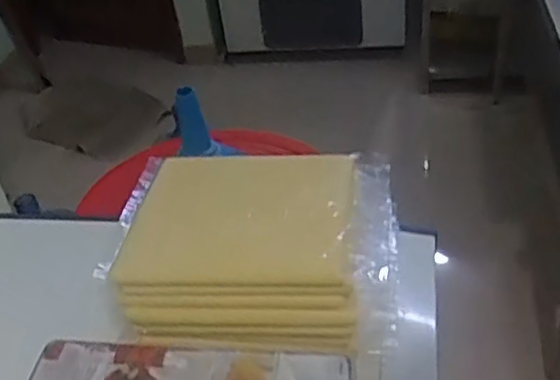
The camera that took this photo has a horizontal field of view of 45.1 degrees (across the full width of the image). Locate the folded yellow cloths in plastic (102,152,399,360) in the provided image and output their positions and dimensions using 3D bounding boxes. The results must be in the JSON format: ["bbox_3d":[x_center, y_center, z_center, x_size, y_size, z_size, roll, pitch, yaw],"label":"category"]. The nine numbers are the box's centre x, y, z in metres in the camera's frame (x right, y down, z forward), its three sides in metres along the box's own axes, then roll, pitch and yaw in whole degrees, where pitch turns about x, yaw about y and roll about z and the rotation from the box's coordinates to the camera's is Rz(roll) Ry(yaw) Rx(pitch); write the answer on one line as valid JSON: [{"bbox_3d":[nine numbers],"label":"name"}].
[{"bbox_3d":[-0.018,0.058,0.740,0.270,0.110,0.199,0,38,9],"label":"folded yellow cloths in plastic"}]

